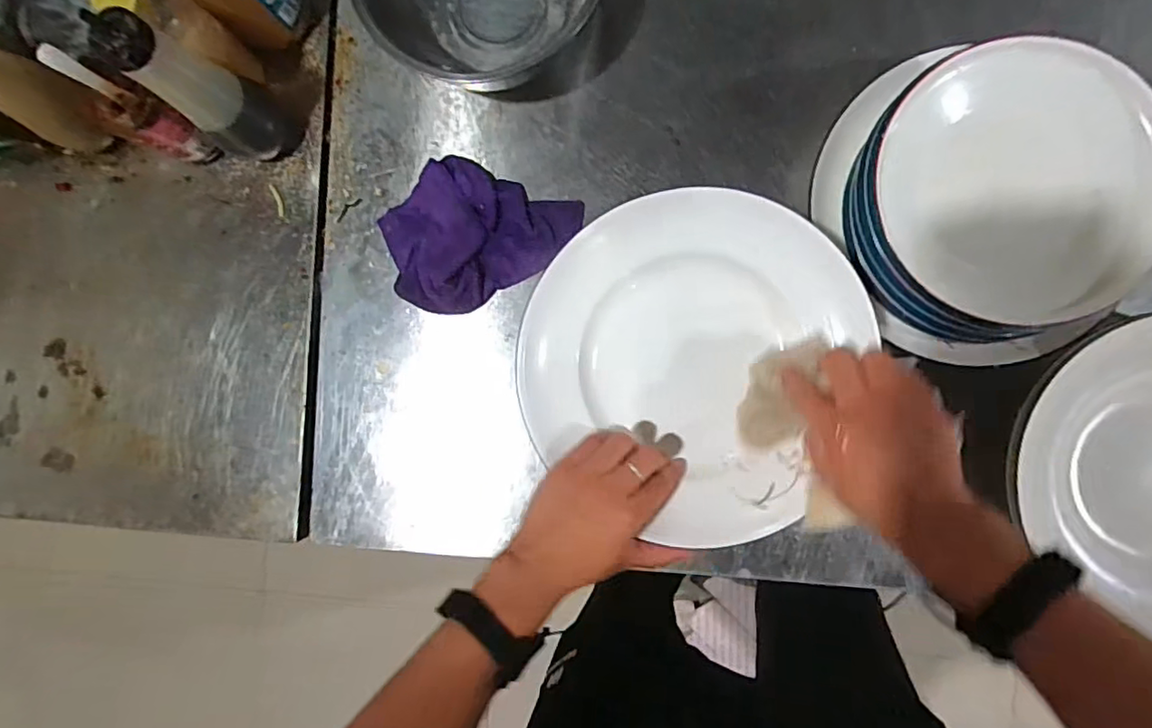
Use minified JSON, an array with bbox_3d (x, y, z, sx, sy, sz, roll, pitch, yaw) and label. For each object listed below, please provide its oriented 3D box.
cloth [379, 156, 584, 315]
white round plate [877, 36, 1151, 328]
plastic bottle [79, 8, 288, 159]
[{"bbox_3d":[-0.105,-0.144,0.607,0.196,0.032,0.141,-30,87,4],"label":"cloth"},{"bbox_3d":[0.365,-0.144,0.468,0.220,0.039,0.214,0,89,5],"label":"white round plate"},{"bbox_3d":[-0.347,-0.251,0.542,0.070,0.204,0.057,-34,87,3],"label":"plastic bottle"}]

